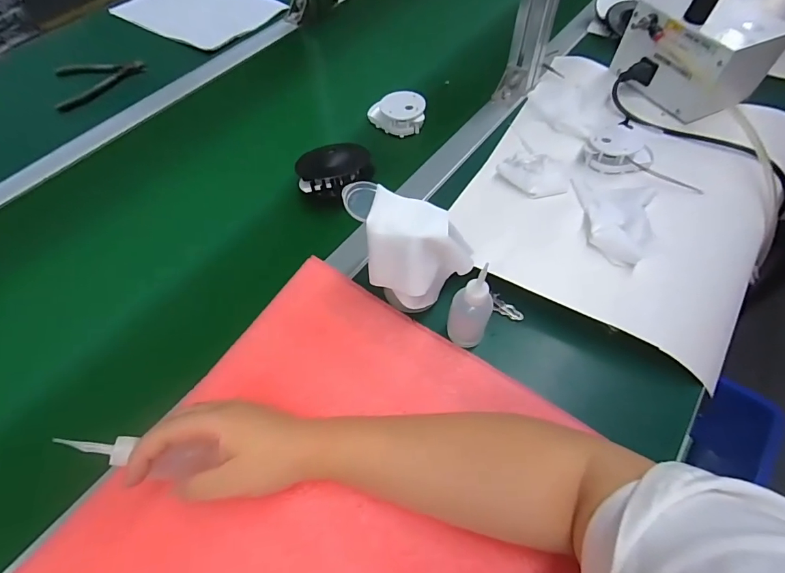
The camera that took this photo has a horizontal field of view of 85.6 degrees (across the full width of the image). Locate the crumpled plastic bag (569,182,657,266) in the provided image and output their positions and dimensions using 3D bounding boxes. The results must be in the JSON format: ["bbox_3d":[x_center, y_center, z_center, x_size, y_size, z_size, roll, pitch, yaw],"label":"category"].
[{"bbox_3d":[0.251,-0.073,0.469,0.082,0.034,0.124,8,59,7],"label":"crumpled plastic bag"}]

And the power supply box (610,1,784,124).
[{"bbox_3d":[0.424,-0.330,0.597,0.122,0.095,0.168,-27,60,-15],"label":"power supply box"}]

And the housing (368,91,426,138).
[{"bbox_3d":[0.006,-0.246,0.606,0.081,0.042,0.052,0,58,3],"label":"housing"}]

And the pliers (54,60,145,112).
[{"bbox_3d":[-0.485,-0.345,0.701,0.144,0.023,0.080,-27,60,-15],"label":"pliers"}]

